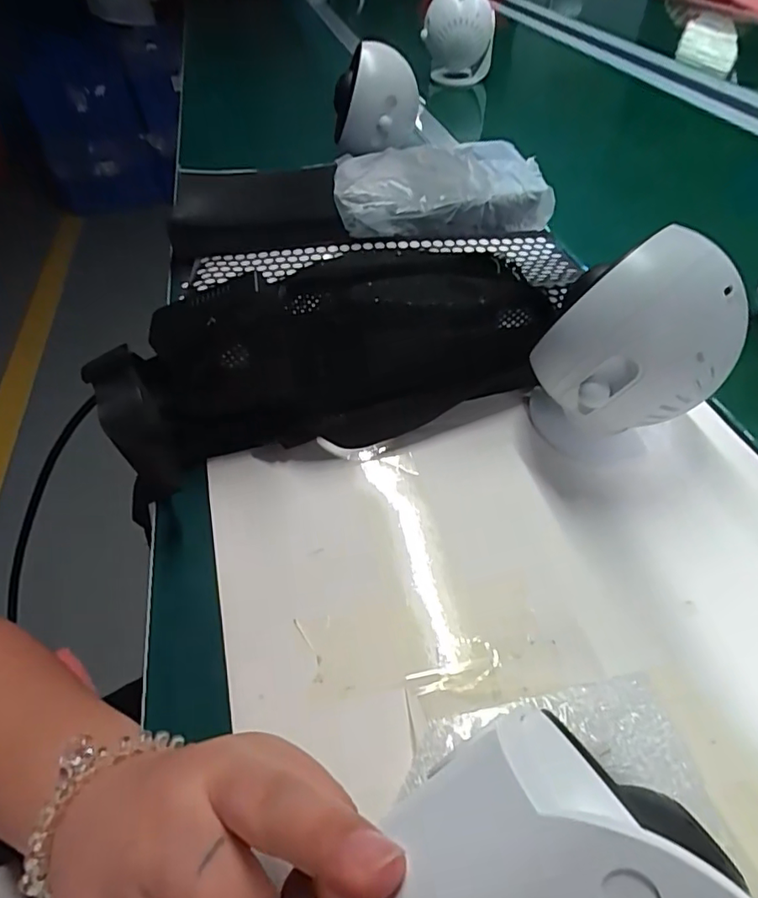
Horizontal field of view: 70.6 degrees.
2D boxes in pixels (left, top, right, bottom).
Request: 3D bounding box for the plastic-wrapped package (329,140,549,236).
[{"bbox_3d":[0.059,-0.273,0.558,0.216,0.049,0.143,-7,47,-4],"label":"plastic-wrapped package"}]

